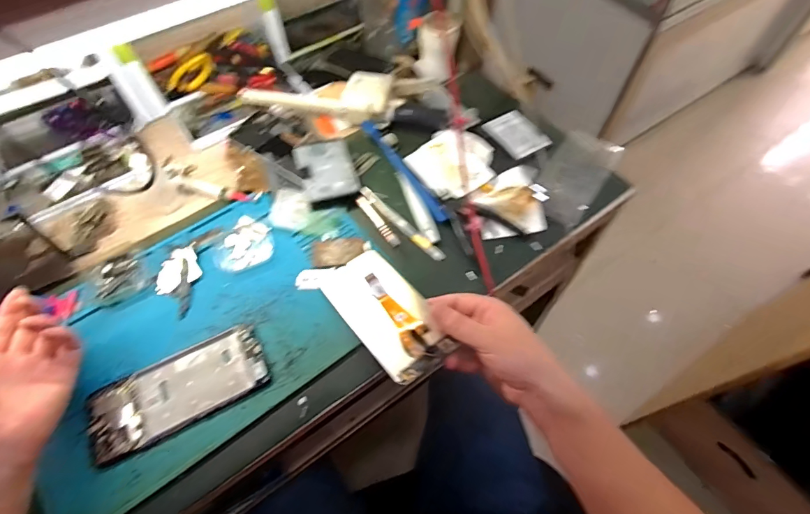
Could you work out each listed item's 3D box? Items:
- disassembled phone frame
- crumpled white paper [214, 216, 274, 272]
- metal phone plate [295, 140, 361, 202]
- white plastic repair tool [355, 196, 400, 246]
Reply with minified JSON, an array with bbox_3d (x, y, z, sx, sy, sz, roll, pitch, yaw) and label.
[{"bbox_3d":[-0.218,0.128,0.409,0.161,0.007,0.072,-25,62,-14],"label":"disassembled phone frame"},{"bbox_3d":[-0.187,-0.012,0.493,0.058,0.007,0.068,25,63,14],"label":"crumpled white paper"},{"bbox_3d":[-0.101,-0.114,0.538,0.066,0.009,0.096,-16,61,-9],"label":"metal phone plate"},{"bbox_3d":[-0.034,-0.044,0.510,0.014,0.006,0.083,-31,64,-16],"label":"white plastic repair tool"}]

